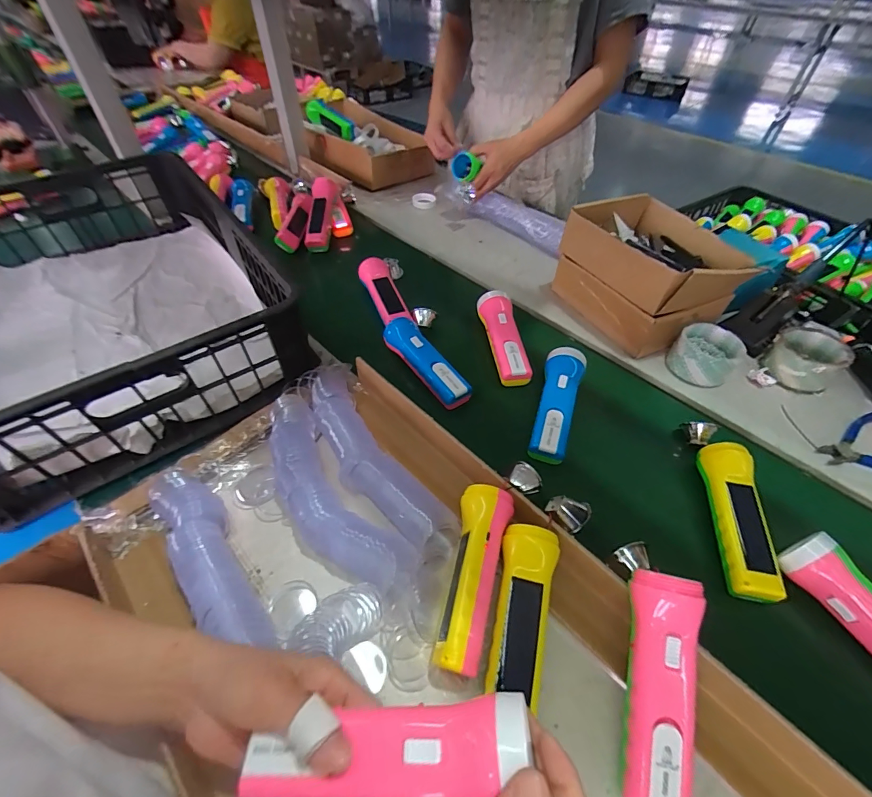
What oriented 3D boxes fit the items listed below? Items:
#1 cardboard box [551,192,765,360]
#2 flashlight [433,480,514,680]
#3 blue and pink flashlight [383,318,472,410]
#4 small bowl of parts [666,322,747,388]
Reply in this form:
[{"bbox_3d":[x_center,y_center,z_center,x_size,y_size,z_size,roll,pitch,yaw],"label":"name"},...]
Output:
[{"bbox_3d":[0.334,-0.204,0.637,0.196,0.127,0.226,-23,53,-18],"label":"cardboard box"},{"bbox_3d":[0.035,0.159,0.371,0.047,0.048,0.155,11,52,10],"label":"flashlight"},{"bbox_3d":[-0.015,-0.052,0.568,0.045,0.036,0.161,-31,57,-22],"label":"blue and pink flashlight"},{"bbox_3d":[0.387,-0.063,0.585,0.083,0.049,0.085,0,49,0],"label":"small bowl of parts"}]

